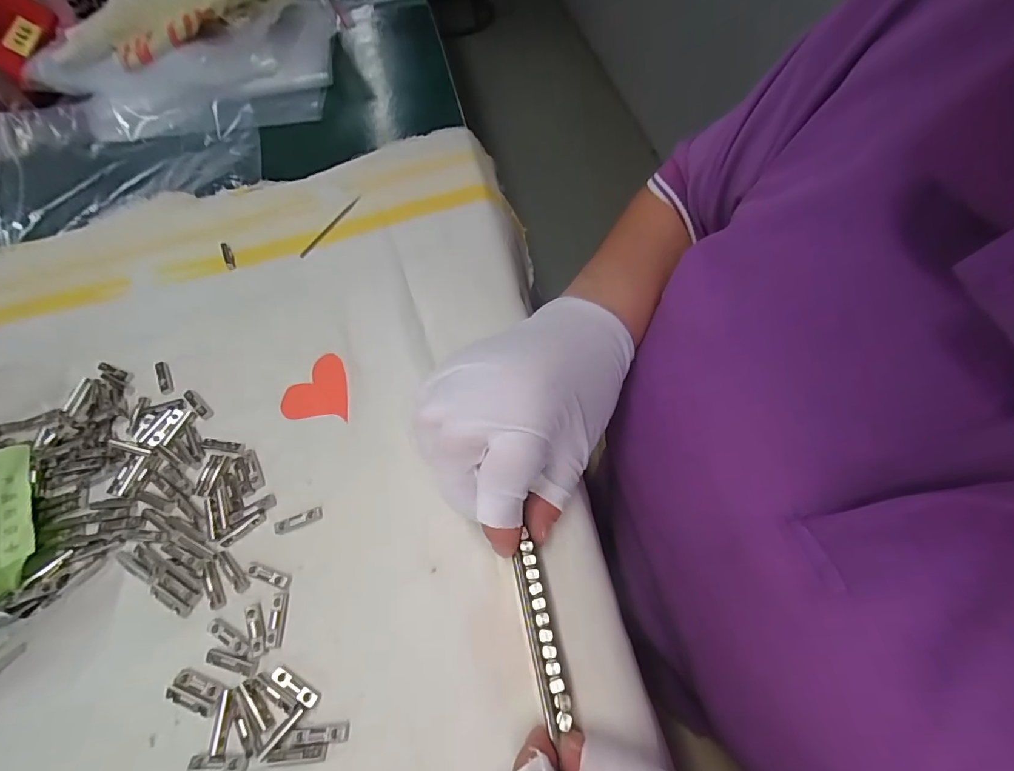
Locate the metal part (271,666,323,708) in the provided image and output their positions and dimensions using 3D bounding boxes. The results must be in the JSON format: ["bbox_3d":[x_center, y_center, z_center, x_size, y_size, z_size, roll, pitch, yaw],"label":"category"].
[{"bbox_3d":[-0.094,0.133,0.200,0.024,0.004,0.007,24,66,15],"label":"metal part"}]

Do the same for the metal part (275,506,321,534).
[{"bbox_3d":[-0.109,0.070,0.235,0.025,0.004,0.007,-19,63,-7],"label":"metal part"}]

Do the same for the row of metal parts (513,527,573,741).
[{"bbox_3d":[0.014,0.101,0.190,0.011,0.007,0.072,-11,63,-3],"label":"row of metal parts"}]

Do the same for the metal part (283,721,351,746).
[{"bbox_3d":[-0.081,0.148,0.191,0.027,0.004,0.007,-6,62,0],"label":"metal part"}]

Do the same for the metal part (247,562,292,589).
[{"bbox_3d":[-0.118,0.093,0.223,0.024,0.004,0.007,16,64,11],"label":"metal part"}]

